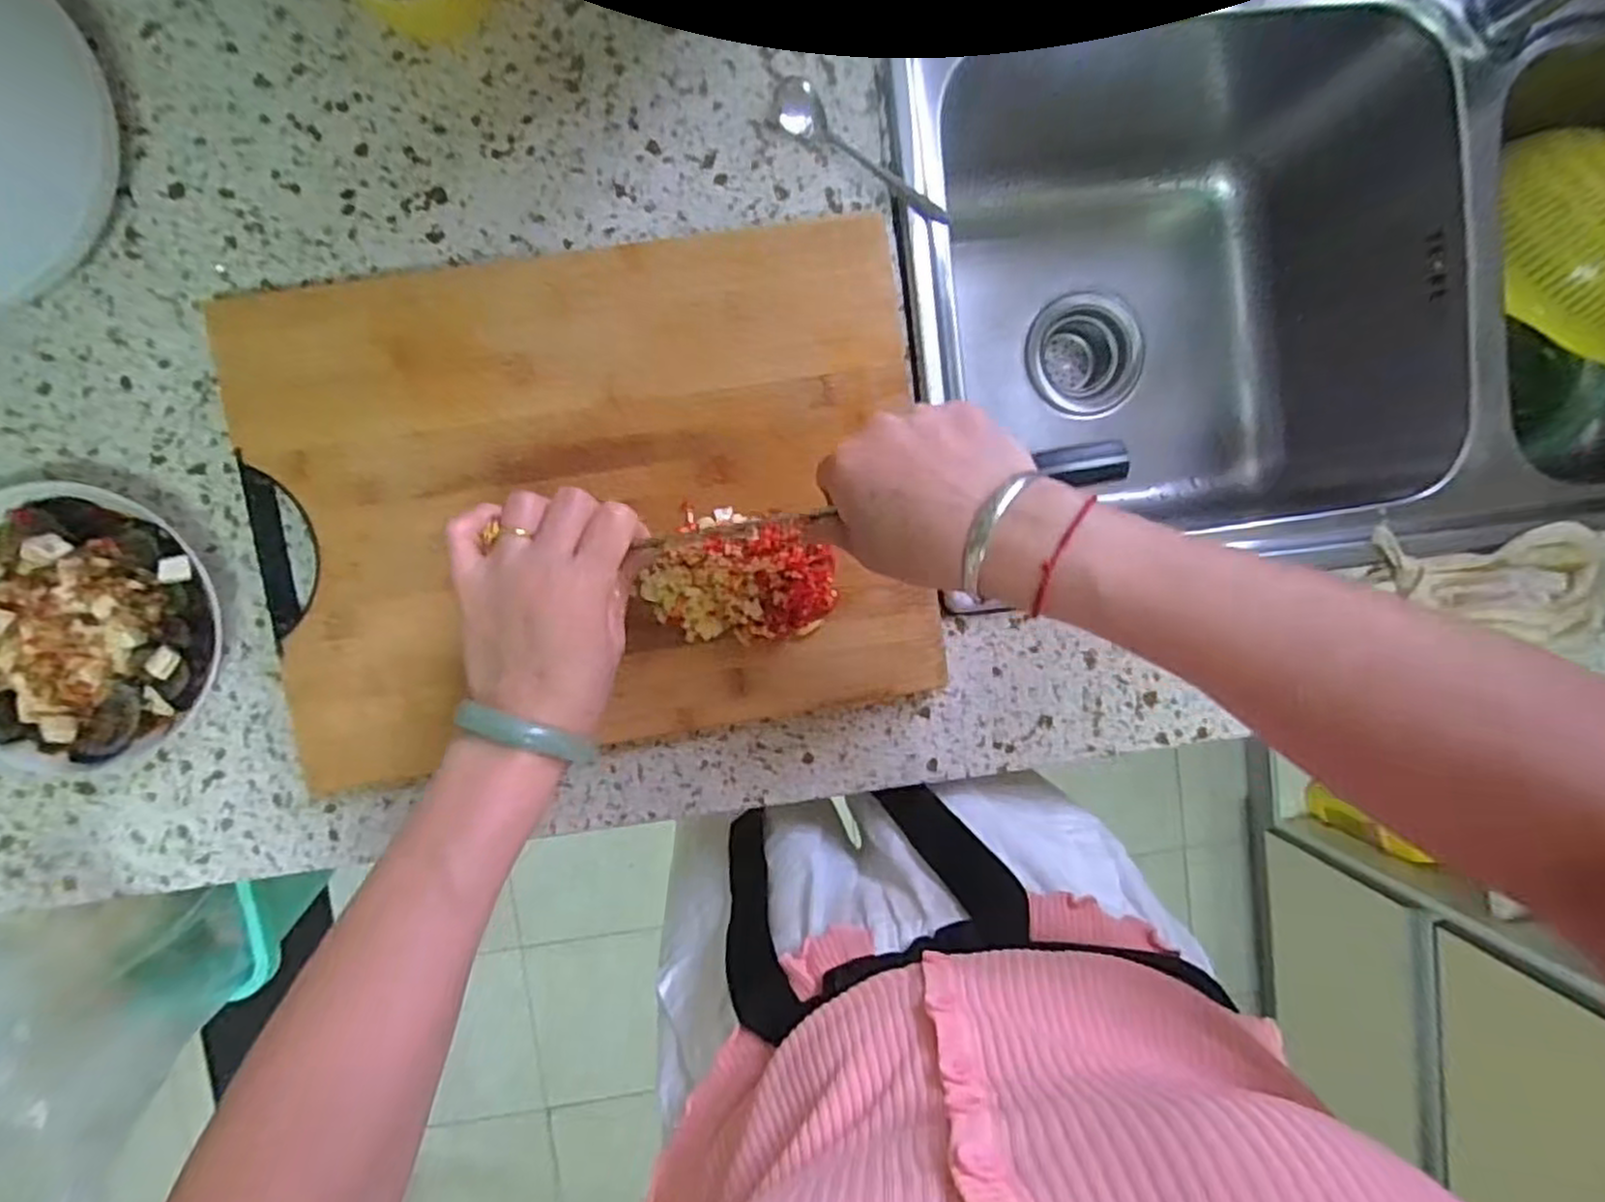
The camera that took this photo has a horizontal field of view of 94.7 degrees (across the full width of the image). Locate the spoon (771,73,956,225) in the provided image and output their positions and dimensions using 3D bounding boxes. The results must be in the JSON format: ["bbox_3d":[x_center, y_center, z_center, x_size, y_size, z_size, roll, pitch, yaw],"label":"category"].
[{"bbox_3d":[0.040,-0.274,0.448,0.124,0.018,0.030,28,92,-5],"label":"spoon"}]

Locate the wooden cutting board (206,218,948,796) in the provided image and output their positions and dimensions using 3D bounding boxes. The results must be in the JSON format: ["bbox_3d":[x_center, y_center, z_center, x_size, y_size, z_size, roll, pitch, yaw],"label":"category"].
[{"bbox_3d":[-0.124,-0.057,0.455,0.390,0.031,0.292,-9,94,-3],"label":"wooden cutting board"}]

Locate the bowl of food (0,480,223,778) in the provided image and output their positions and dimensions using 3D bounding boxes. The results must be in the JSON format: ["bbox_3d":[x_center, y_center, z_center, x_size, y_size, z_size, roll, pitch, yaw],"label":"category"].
[{"bbox_3d":[-0.432,0.020,0.434,0.166,0.044,0.167,0,94,-4],"label":"bowl of food"}]

